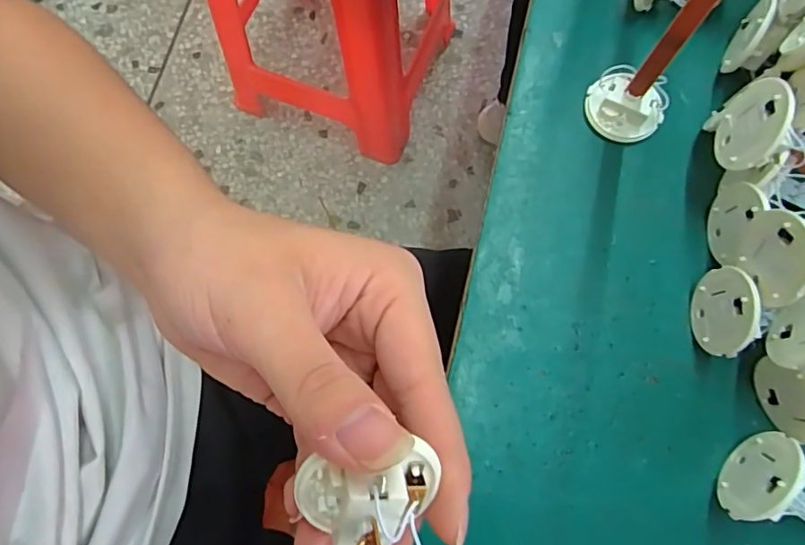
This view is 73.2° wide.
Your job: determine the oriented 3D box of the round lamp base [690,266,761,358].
[{"bbox_3d":[0.141,0.017,0.239,0.010,0.033,0.037,5,76,0],"label":"round lamp base"}]

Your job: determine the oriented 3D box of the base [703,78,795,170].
[{"bbox_3d":[0.151,-0.063,0.236,0.011,0.038,0.037,4,76,0],"label":"base"}]

